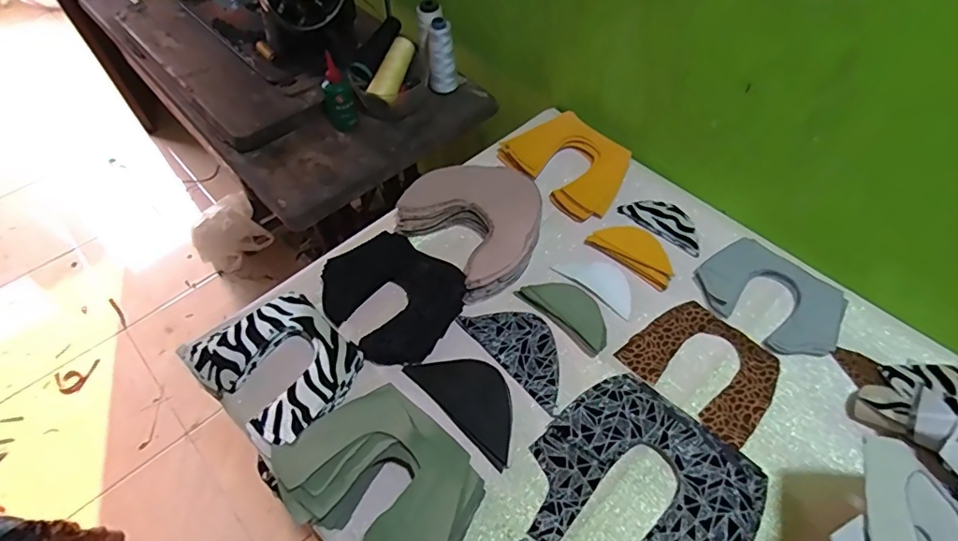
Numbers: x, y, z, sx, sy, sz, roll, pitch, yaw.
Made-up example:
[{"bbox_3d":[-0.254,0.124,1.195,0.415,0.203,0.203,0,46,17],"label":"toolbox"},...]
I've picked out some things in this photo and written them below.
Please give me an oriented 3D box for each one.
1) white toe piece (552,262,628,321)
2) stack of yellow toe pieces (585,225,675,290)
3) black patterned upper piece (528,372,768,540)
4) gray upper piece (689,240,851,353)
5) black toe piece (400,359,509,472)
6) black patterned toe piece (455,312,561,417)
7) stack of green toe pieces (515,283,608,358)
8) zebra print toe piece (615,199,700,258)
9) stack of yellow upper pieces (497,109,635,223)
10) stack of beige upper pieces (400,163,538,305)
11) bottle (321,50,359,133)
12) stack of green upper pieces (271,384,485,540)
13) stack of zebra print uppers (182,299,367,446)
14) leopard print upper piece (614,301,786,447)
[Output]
[{"bbox_3d":[0.149,0.011,0.637,0.098,0.008,0.053,34,64,25],"label":"white toe piece"},{"bbox_3d":[0.197,-0.027,0.654,0.109,0.007,0.064,34,64,25],"label":"stack of yellow toe pieces"},{"bbox_3d":[0.149,0.201,0.480,0.183,0.038,0.197,-2,55,3],"label":"black patterned upper piece"},{"bbox_3d":[0.339,0.029,0.607,0.111,0.011,0.154,-39,61,-21],"label":"gray upper piece"},{"bbox_3d":[-0.005,0.132,0.553,0.069,0.009,0.142,-44,60,-14],"label":"black toe piece"},{"bbox_3d":[0.052,0.085,0.588,0.071,0.004,0.144,-37,60,-20],"label":"black patterned toe piece"},{"bbox_3d":[0.104,0.044,0.605,0.054,0.009,0.116,-38,61,-20],"label":"stack of green toe pieces"},{"bbox_3d":[0.244,-0.065,0.685,0.113,0.010,0.051,37,65,26],"label":"zebra print toe piece"},{"bbox_3d":[0.126,-0.154,0.732,0.128,0.030,0.168,-37,60,-20],"label":"stack of yellow upper pieces"},{"bbox_3d":[0.000,-0.067,0.673,0.176,0.042,0.172,36,65,26],"label":"stack of beige upper pieces"},{"bbox_3d":[-0.213,-0.262,0.790,0.048,0.110,0.044,-19,56,-9],"label":"bottle"},{"bbox_3d":[-0.086,0.200,0.482,0.140,0.054,0.176,-38,60,-20],"label":"stack of green upper pieces"},{"bbox_3d":[-0.210,0.102,0.566,0.154,0.034,0.132,36,65,25],"label":"stack of zebra print uppers"},{"bbox_3d":[0.247,0.102,0.573,0.122,0.004,0.146,-39,61,-21],"label":"leopard print upper piece"}]

